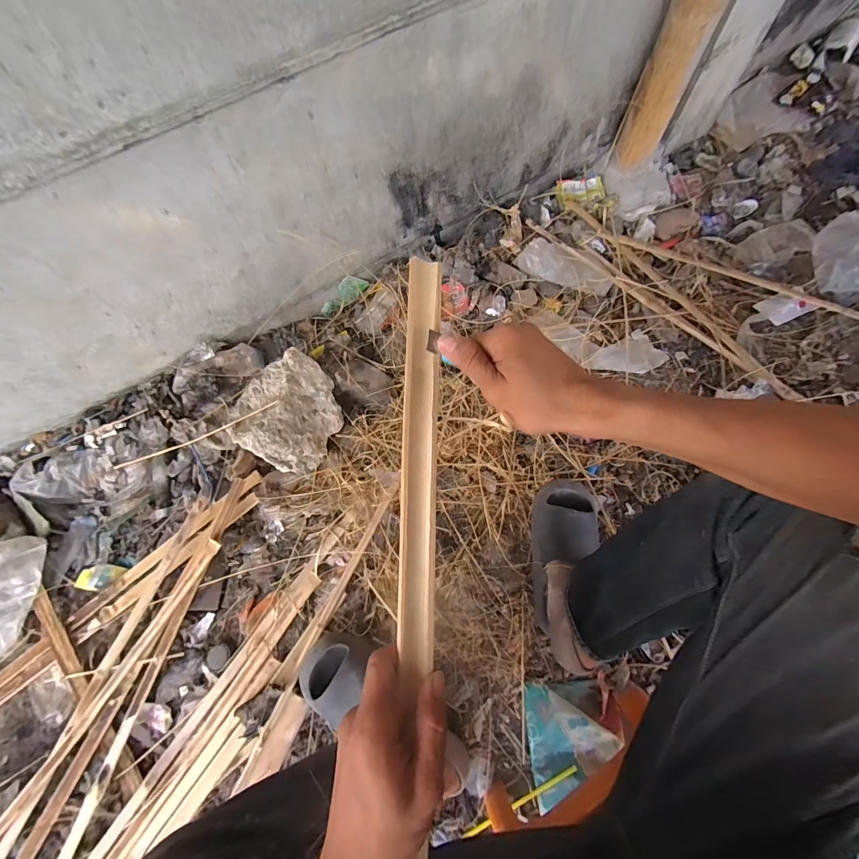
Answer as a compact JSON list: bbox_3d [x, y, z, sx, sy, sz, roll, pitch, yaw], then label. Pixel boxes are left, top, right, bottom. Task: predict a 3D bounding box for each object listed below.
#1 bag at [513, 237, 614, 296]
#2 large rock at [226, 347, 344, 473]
[{"bbox_3d":[0.324,-0.387,0.922,0.225,0.052,0.088,31,75,13],"label":"bag"},{"bbox_3d":[-0.285,-0.040,0.788,0.199,0.077,0.212,-1,74,2],"label":"large rock"}]

